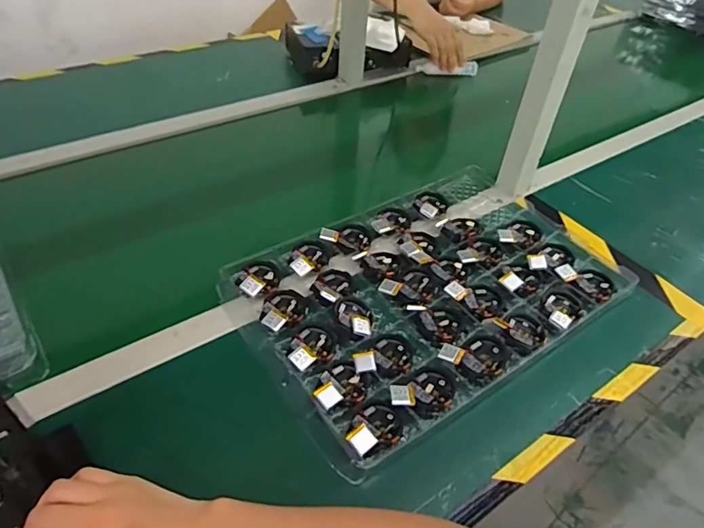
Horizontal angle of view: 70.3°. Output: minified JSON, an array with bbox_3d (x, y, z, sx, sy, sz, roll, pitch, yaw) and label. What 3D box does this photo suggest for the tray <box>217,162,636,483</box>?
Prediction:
[{"bbox_3d":[0.094,0.019,0.623,0.443,0.032,0.306,-24,51,-26],"label":"tray"}]

